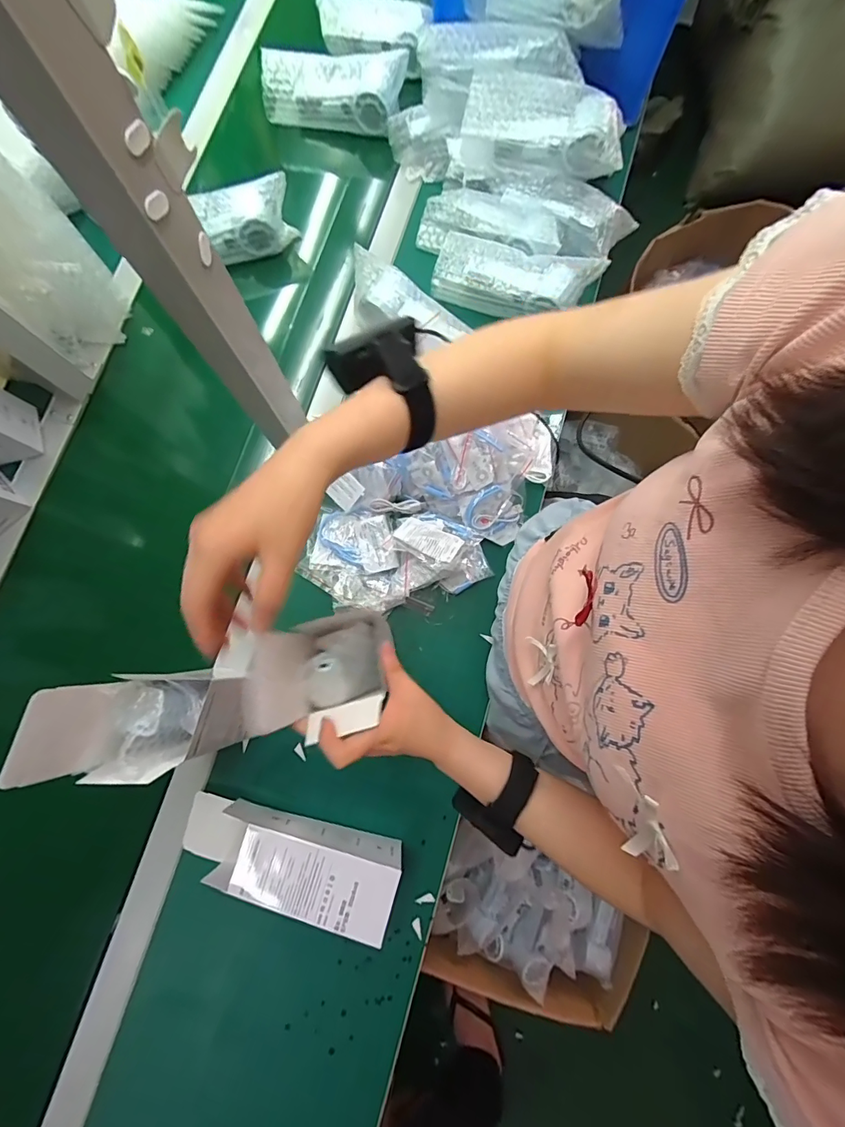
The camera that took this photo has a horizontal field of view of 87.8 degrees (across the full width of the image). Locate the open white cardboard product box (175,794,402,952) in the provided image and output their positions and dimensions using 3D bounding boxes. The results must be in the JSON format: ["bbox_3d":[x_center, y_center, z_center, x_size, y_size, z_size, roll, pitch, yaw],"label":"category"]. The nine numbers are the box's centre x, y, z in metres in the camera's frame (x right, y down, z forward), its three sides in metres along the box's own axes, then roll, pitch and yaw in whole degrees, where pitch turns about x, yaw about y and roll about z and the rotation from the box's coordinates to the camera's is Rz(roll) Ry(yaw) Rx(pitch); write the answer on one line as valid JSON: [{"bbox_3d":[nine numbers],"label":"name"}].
[{"bbox_3d":[-0.136,0.321,0.473,0.218,0.081,0.086,18,80,3],"label":"open white cardboard product box"}]

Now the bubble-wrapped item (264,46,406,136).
[{"bbox_3d":[-0.134,-0.709,0.660,0.214,0.080,0.042,4,79,1],"label":"bubble-wrapped item"}]

